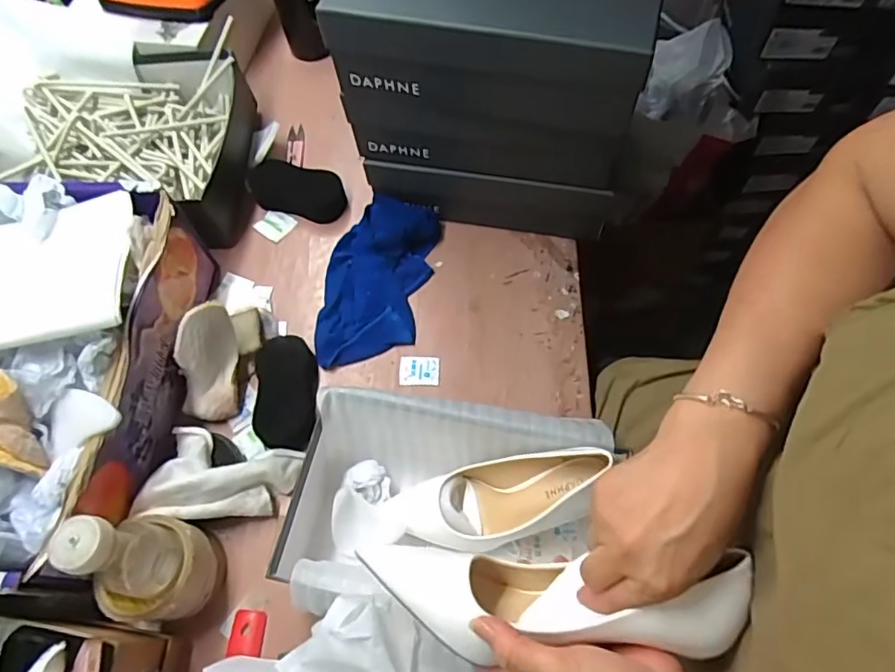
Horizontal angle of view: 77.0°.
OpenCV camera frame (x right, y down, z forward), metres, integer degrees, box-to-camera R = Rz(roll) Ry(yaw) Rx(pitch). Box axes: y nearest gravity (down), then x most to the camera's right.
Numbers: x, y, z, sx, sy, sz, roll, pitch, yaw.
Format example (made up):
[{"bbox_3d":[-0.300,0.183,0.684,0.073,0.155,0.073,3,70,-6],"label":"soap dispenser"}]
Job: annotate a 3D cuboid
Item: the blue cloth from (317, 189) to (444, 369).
[{"bbox_3d":[-0.091,-0.069,0.695,0.133,0.042,0.223,8,64,6],"label":"blue cloth"}]

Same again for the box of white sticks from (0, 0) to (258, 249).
[{"bbox_3d":[-0.461,-0.283,0.754,0.396,0.155,0.294,8,64,6],"label":"box of white sticks"}]

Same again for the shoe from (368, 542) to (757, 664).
[{"bbox_3d":[0.068,0.176,0.371,0.232,0.076,0.066,-3,62,20],"label":"shoe"}]

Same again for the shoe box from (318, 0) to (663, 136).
[{"bbox_3d":[0.050,-0.320,0.556,0.296,0.103,0.180,14,65,9],"label":"shoe box"}]

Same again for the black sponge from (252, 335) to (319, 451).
[{"bbox_3d":[-0.182,0.062,0.636,0.064,0.028,0.127,-4,64,0],"label":"black sponge"}]

